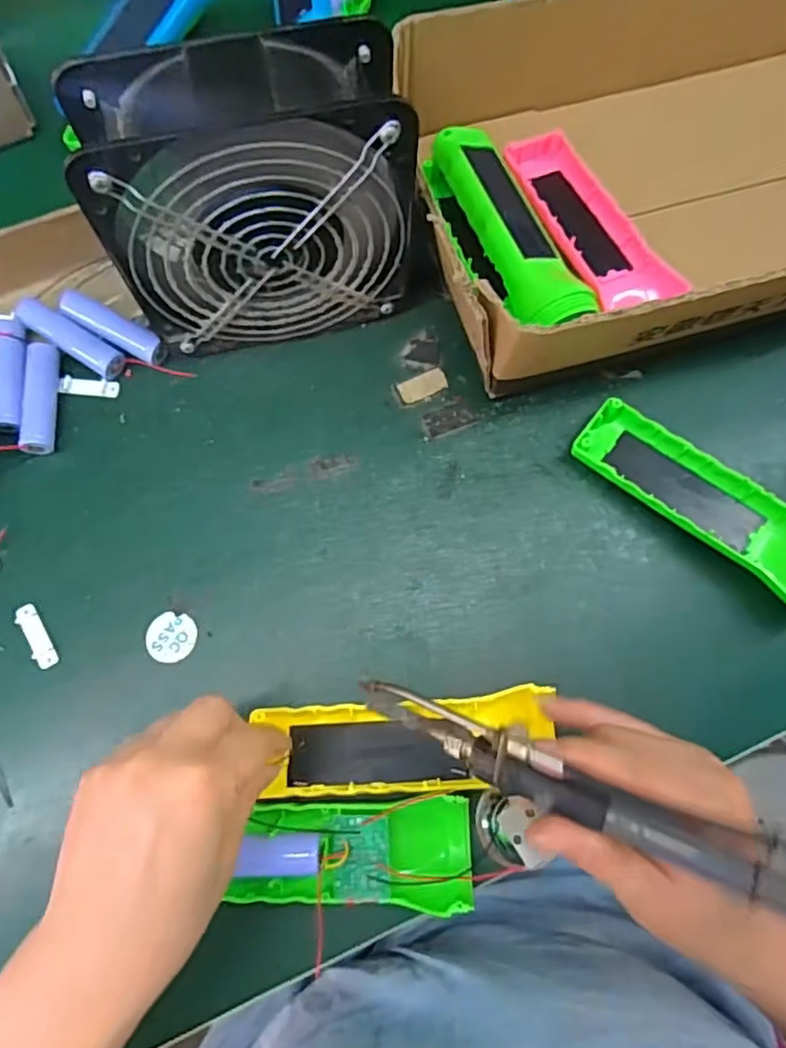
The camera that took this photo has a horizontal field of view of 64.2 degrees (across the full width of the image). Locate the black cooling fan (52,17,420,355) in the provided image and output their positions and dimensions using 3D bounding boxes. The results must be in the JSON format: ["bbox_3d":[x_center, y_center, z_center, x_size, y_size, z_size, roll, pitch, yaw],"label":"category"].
[{"bbox_3d":[-0.067,-0.160,0.327,0.149,0.148,0.060,-14,75,-4],"label":"black cooling fan"}]

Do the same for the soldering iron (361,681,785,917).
[{"bbox_3d":[0.071,0.098,0.226,0.197,0.019,0.020,16,75,29],"label":"soldering iron"}]

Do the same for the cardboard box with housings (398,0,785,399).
[{"bbox_3d":[0.220,-0.232,0.376,0.405,0.088,0.221,-16,74,-4],"label":"cardboard box with housings"}]

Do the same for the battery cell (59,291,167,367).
[{"bbox_3d":[-0.168,-0.118,0.378,0.066,0.016,0.020,29,76,9],"label":"battery cell"}]

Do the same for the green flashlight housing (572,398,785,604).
[{"bbox_3d":[0.177,-0.013,0.352,0.154,0.029,0.049,39,77,11],"label":"green flashlight housing"}]

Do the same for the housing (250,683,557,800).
[{"bbox_3d":[0.007,0.107,0.310,0.142,0.022,0.046,-10,77,4],"label":"housing"}]

